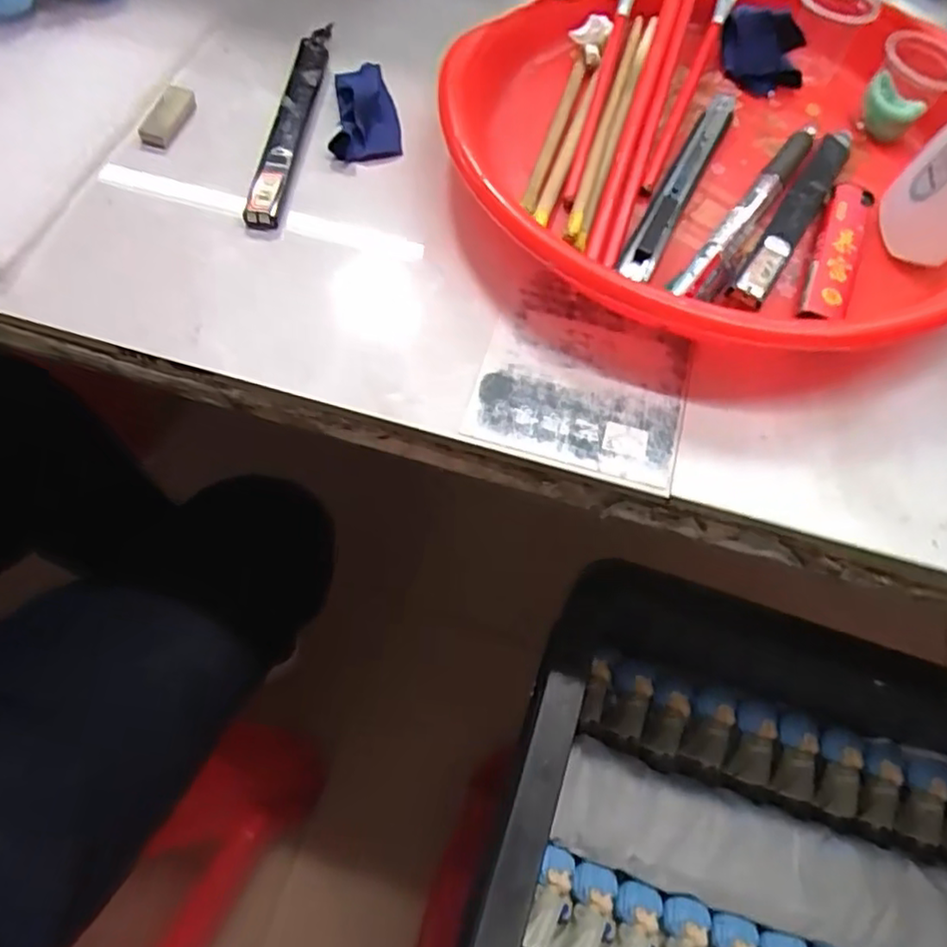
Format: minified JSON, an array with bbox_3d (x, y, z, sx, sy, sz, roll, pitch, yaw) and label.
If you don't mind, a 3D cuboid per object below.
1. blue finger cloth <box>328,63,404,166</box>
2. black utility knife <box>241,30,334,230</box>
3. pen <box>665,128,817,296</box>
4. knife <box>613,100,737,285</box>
[{"bbox_3d":[-0.051,-0.174,0.322,0.032,0.011,0.057,0,64,-3],"label":"blue finger cloth"},{"bbox_3d":[-0.086,-0.168,0.316,0.016,0.006,0.133,7,64,1],"label":"black utility knife"},{"bbox_3d":[0.119,-0.116,0.291,0.011,0.011,0.115,36,67,14],"label":"pen"},{"bbox_3d":[0.095,-0.134,0.303,0.014,0.008,0.135,26,66,10],"label":"knife"}]

